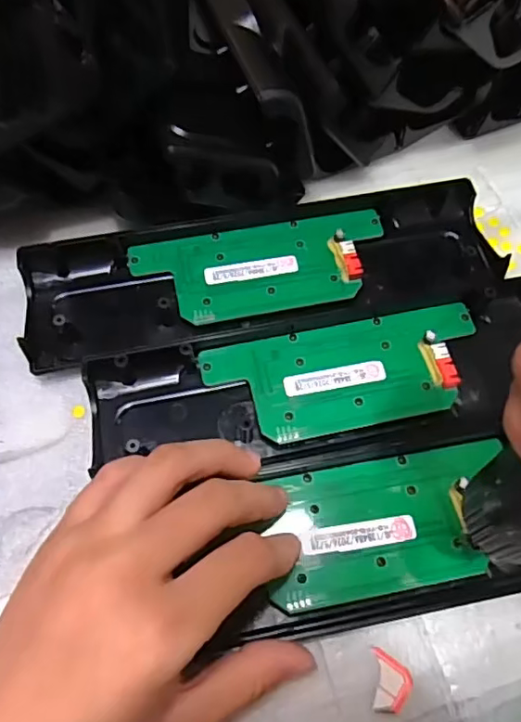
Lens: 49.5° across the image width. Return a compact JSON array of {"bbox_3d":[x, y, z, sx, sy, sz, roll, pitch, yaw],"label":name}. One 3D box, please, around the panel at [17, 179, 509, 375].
[{"bbox_3d":[0.002,-0.049,0.298,0.241,0.014,0.075,-9,67,-6],"label":"panel"}]

